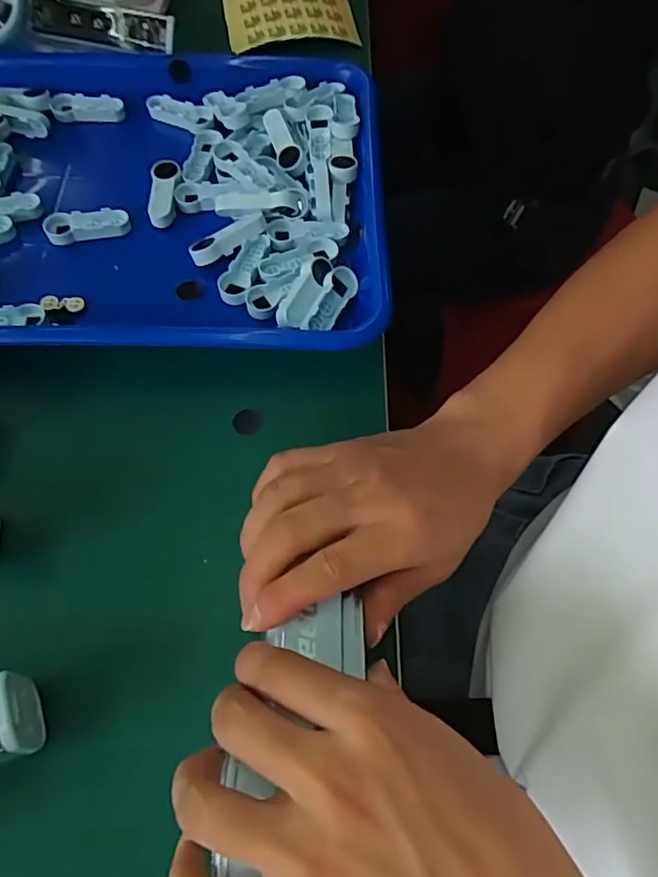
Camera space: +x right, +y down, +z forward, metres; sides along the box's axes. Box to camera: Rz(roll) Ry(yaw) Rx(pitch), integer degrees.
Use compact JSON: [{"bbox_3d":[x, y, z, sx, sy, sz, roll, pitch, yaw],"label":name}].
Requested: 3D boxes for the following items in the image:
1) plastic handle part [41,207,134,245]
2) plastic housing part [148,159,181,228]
[{"bbox_3d":[-0.149,-0.132,0.364,0.049,0.013,0.018,-13,64,-7],"label":"plastic handle part"},{"bbox_3d":[-0.104,-0.156,0.376,0.018,0.016,0.046,-2,63,-1],"label":"plastic housing part"}]

